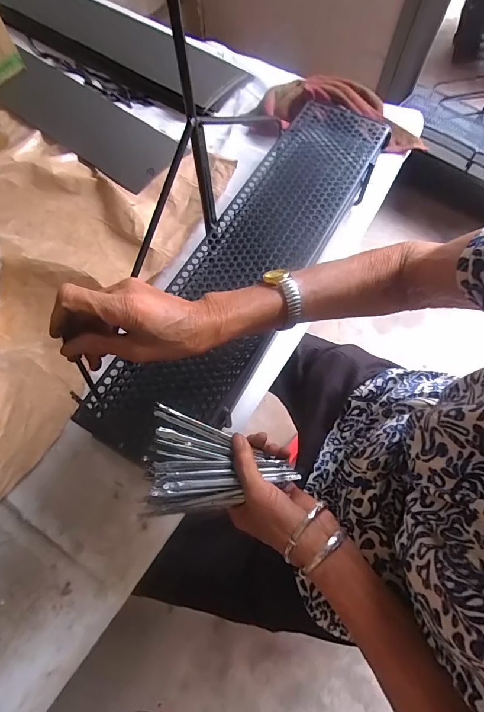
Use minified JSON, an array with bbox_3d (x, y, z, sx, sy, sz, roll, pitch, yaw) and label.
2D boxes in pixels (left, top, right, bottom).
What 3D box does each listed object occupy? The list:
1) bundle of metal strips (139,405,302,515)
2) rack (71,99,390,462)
[{"bbox_3d":[-0.018,0.107,0.347,0.139,0.028,0.092,7,67,0],"label":"bundle of metal strips"},{"bbox_3d":[0.026,-0.142,0.493,0.147,0.030,0.612,29,71,9],"label":"rack"}]

